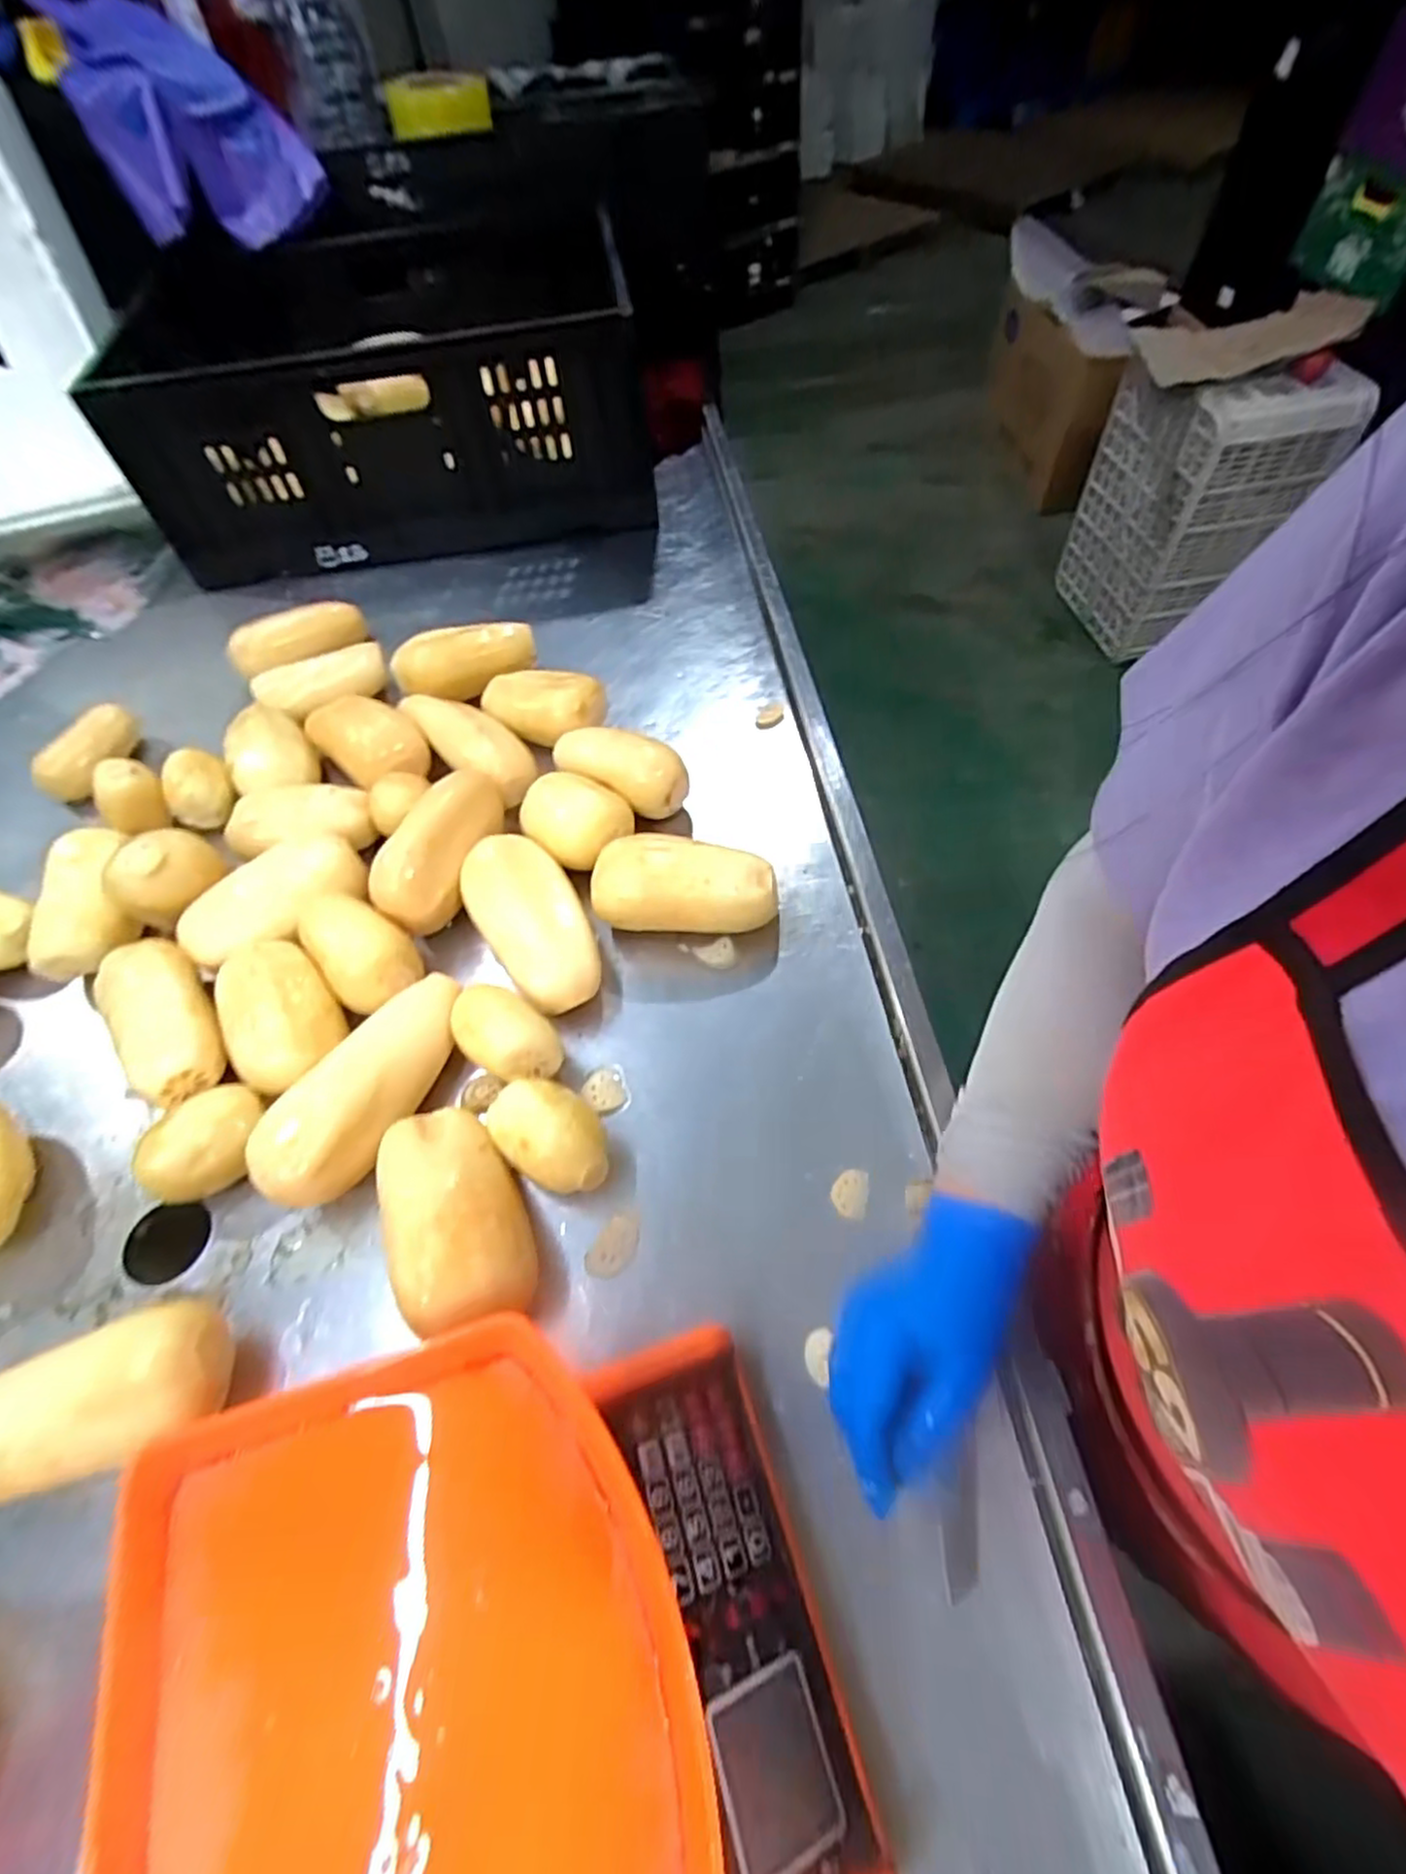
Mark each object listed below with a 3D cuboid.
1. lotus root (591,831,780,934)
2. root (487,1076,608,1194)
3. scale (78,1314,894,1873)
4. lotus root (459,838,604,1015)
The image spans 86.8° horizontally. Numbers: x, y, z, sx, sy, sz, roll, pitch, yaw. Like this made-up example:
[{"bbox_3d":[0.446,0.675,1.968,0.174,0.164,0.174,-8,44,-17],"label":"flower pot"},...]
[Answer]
[{"bbox_3d":[-0.013,-0.038,0.606,0.140,0.062,0.066,1,57,5],"label":"lotus root"},{"bbox_3d":[-0.102,0.137,0.504,0.087,0.055,0.061,32,65,22],"label":"root"},{"bbox_3d":[-0.087,0.332,0.316,0.275,0.098,0.282,-17,57,-7],"label":"scale"},{"bbox_3d":[-0.138,-0.012,0.602,0.081,0.064,0.167,-26,59,-12],"label":"lotus root"}]

